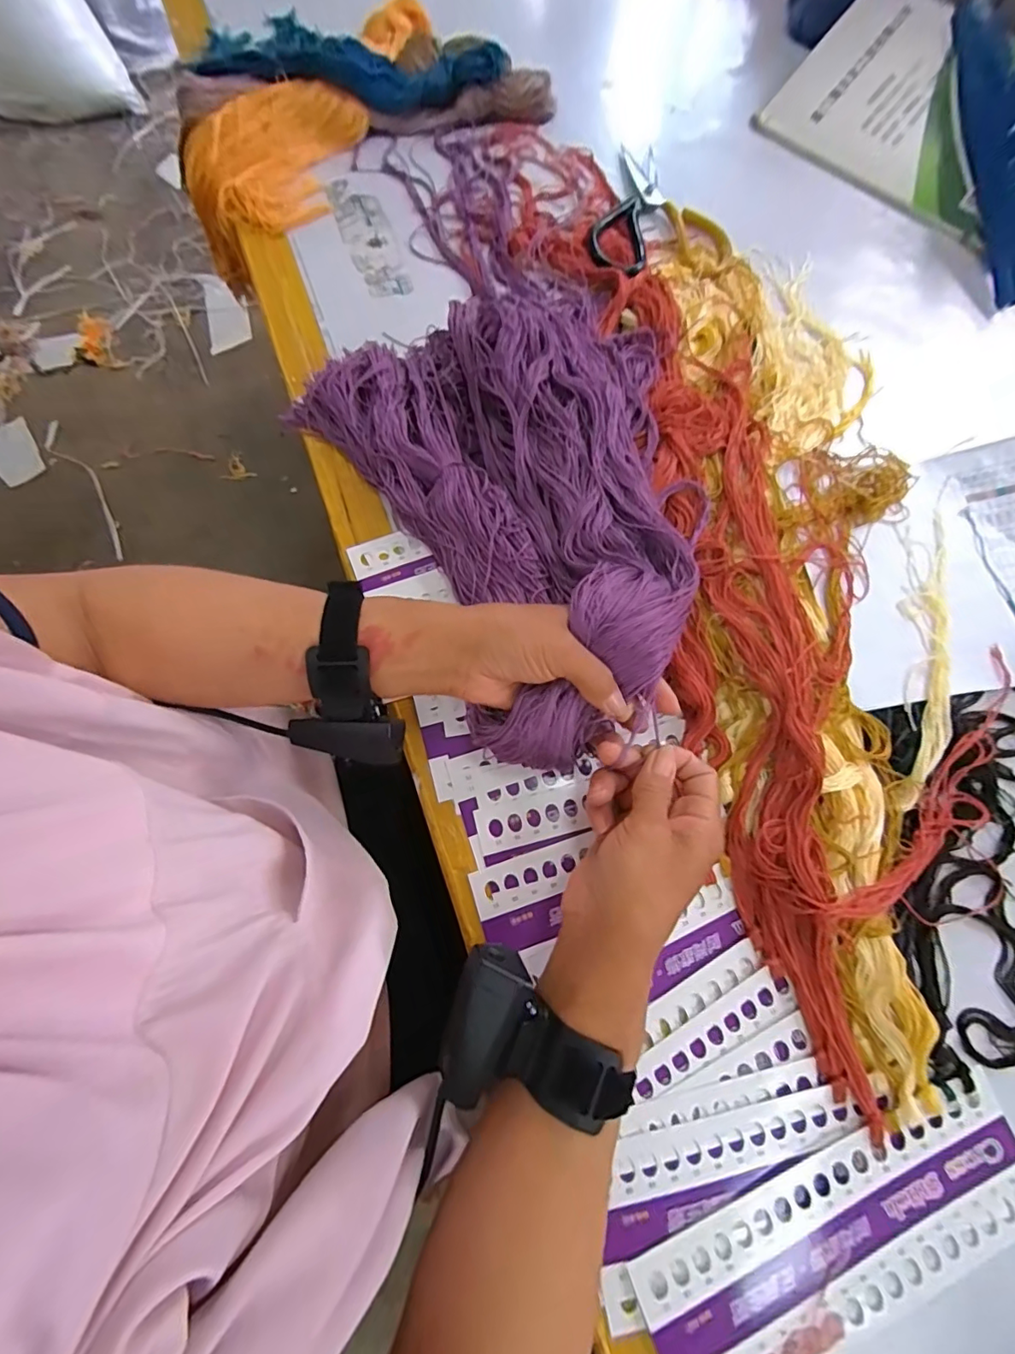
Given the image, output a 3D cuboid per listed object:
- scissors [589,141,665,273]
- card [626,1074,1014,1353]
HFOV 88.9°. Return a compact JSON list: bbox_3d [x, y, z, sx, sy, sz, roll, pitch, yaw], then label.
[{"bbox_3d":[0.128,-0.482,0.529,0.073,0.008,0.197,17,72,3],"label":"scissors"},{"bbox_3d":[0.192,0.316,0.290,0.239,0.006,0.082,-20,78,-10],"label":"card"}]

